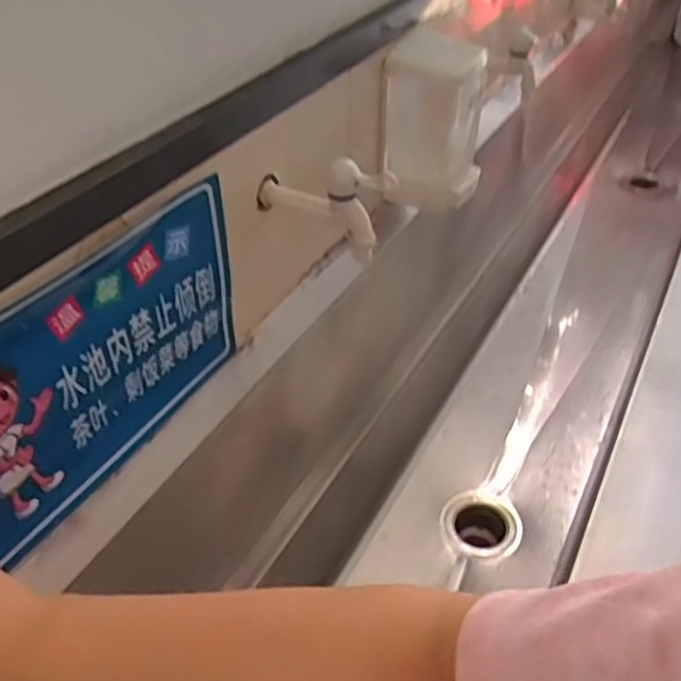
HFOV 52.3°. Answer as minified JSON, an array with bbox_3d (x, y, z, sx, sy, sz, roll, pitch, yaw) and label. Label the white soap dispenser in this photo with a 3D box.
[{"bbox_3d":[0.118,-0.271,0.891,0.116,0.198,0.117,12,42,15],"label":"white soap dispenser"}]

